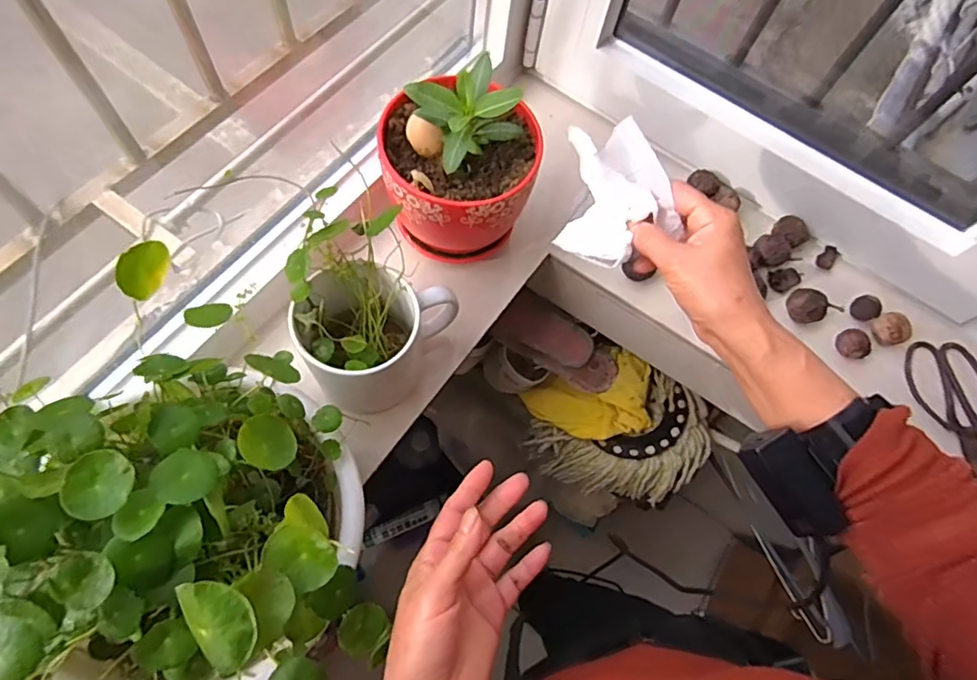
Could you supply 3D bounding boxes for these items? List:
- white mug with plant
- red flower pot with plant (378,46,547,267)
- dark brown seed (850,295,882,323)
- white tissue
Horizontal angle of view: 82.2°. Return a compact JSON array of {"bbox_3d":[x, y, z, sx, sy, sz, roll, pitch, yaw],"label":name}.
[{"bbox_3d":[-0.107,-0.021,0.497,0.115,0.155,0.135,43,72,14],"label":"white mug with plant"},{"bbox_3d":[-0.028,-0.153,0.531,0.153,0.159,0.133,-10,68,-7],"label":"red flower pot with plant"},{"bbox_3d":[0.408,-0.035,0.603,0.026,0.024,0.027,1,67,-2],"label":"dark brown seed"},{"bbox_3d":[0.086,-0.107,0.412,0.082,0.043,0.091,-22,70,-12],"label":"white tissue"}]

